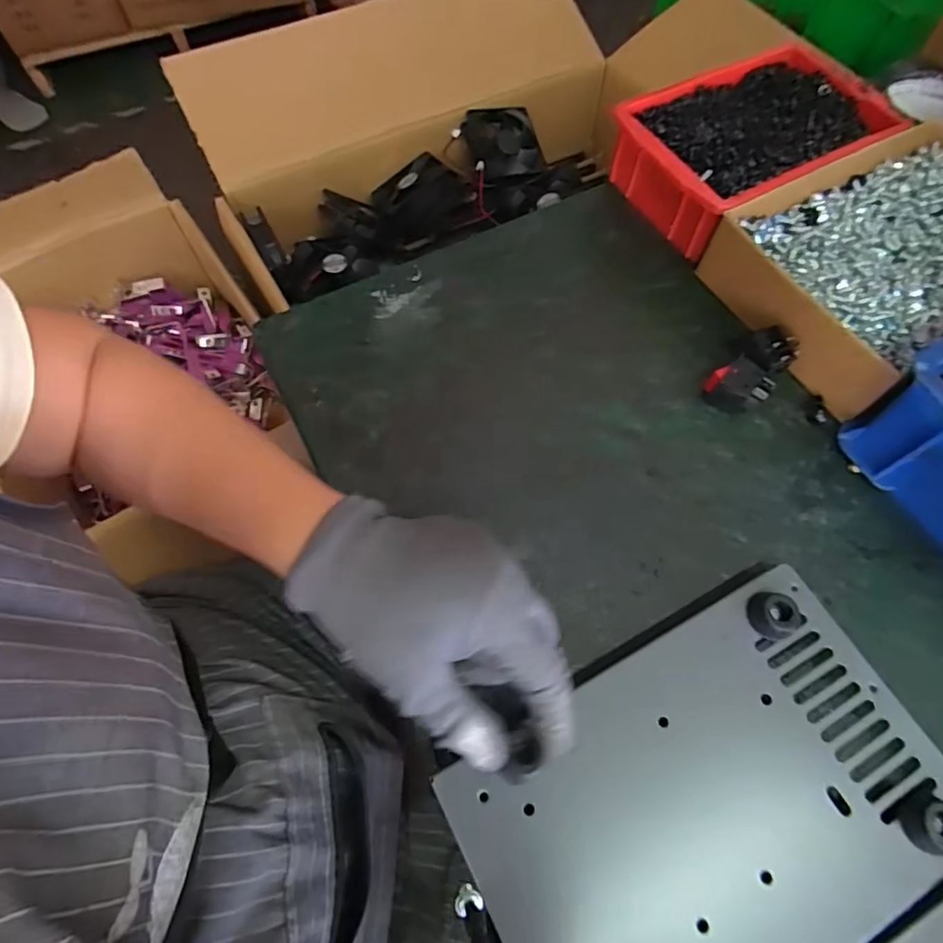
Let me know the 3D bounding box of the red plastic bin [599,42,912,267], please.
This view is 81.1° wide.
[{"bbox_3d":[0.222,-0.260,0.450,0.205,0.063,0.132,-27,67,-12],"label":"red plastic bin"}]

